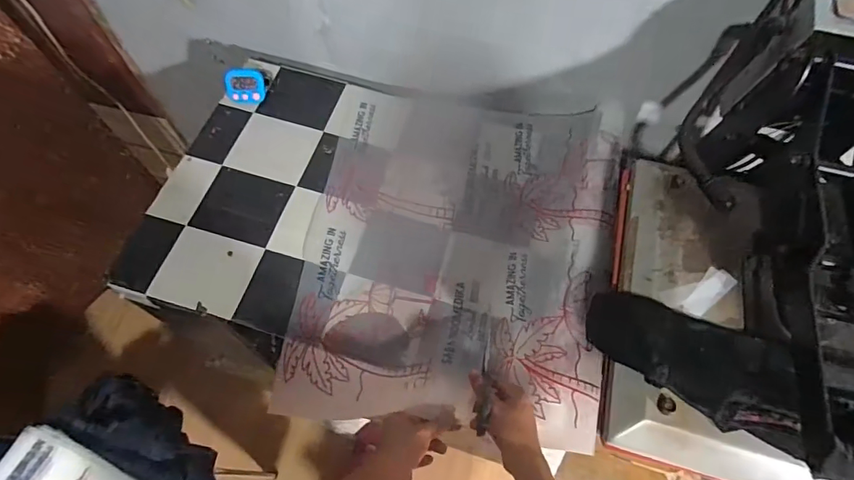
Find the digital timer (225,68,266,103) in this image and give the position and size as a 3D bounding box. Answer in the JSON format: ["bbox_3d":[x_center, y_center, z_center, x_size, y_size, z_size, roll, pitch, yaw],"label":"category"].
[{"bbox_3d":[-0.336,-0.286,0.865,0.067,0.019,0.058,3,104,-8],"label":"digital timer"}]

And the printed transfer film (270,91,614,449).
[{"bbox_3d":[0.053,-0.013,0.764,0.481,0.062,0.598,8,63,3],"label":"printed transfer film"}]

